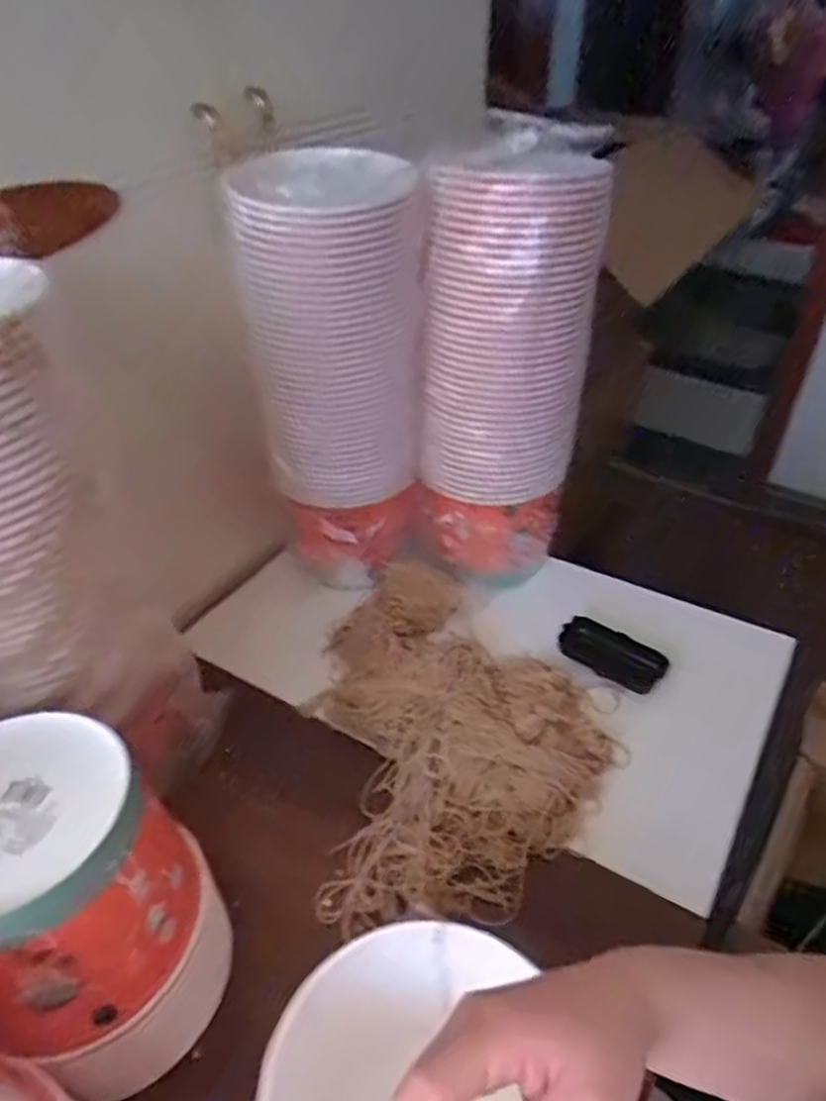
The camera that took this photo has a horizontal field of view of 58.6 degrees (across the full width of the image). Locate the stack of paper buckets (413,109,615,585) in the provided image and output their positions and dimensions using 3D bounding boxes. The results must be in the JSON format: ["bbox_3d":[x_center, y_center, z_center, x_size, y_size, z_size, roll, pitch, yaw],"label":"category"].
[{"bbox_3d":[0.097,-0.194,0.758,0.154,0.400,0.196,8,40,10],"label":"stack of paper buckets"}]

